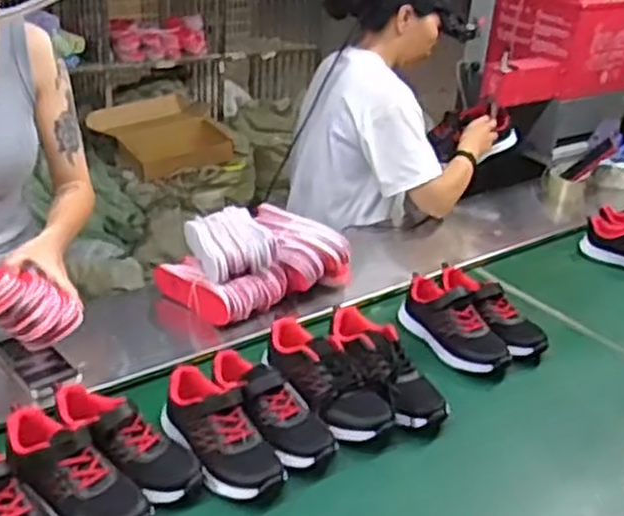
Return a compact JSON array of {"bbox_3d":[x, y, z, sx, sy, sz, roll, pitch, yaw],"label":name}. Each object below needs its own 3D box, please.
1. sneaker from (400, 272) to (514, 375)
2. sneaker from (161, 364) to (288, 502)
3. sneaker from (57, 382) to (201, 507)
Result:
[{"bbox_3d":[0.238,0.102,1.347,0.096,0.080,0.228,-9,30,-28],"label":"sneaker"},{"bbox_3d":[-0.128,0.231,1.071,0.096,0.082,0.218,-13,32,-35],"label":"sneaker"},{"bbox_3d":[-0.243,0.232,1.032,0.227,0.080,0.101,23,31,30],"label":"sneaker"}]

